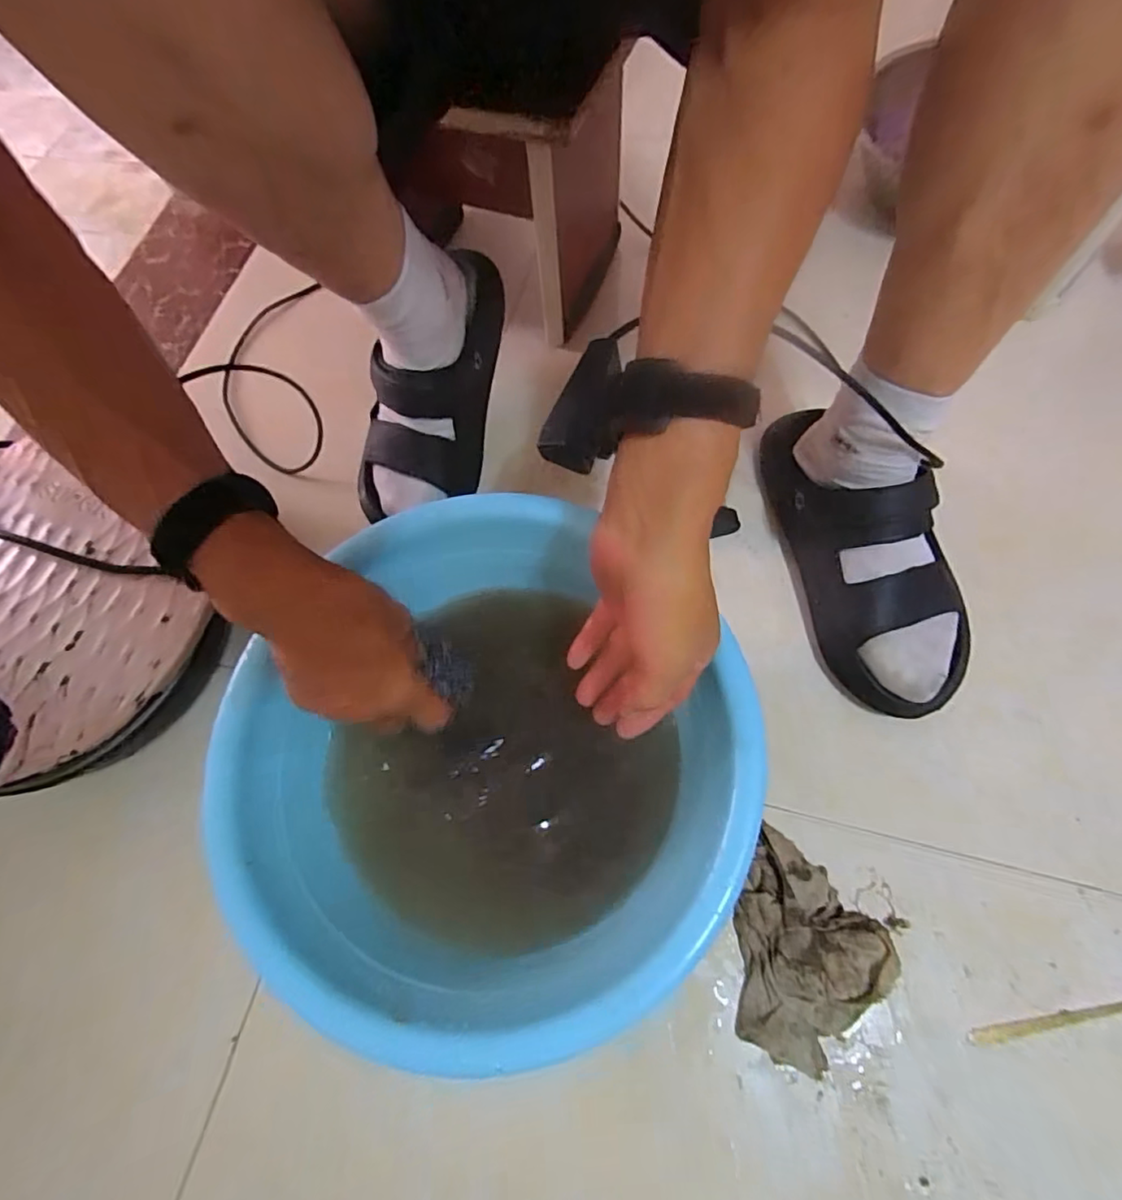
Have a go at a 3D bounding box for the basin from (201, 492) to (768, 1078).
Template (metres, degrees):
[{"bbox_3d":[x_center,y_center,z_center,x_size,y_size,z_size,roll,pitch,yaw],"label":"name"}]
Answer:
[{"bbox_3d":[-0.038,0.131,0.402,0.300,0.143,0.291,-2,68,4],"label":"basin"}]

